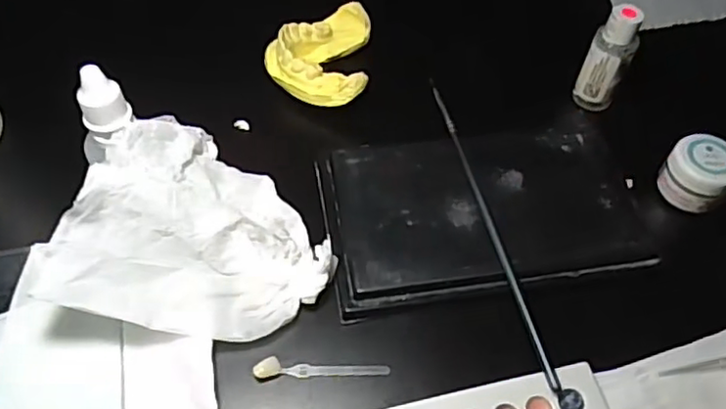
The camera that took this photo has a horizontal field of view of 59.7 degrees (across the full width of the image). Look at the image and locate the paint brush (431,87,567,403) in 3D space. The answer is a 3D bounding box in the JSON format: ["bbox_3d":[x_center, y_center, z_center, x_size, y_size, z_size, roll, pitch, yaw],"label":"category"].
[{"bbox_3d":[0.059,0.005,0.301,0.006,0.007,0.172,-9,56,-9],"label":"paint brush"}]

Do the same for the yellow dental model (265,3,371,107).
[{"bbox_3d":[-0.026,-0.087,0.367,0.057,0.022,0.074,3,55,0],"label":"yellow dental model"}]

